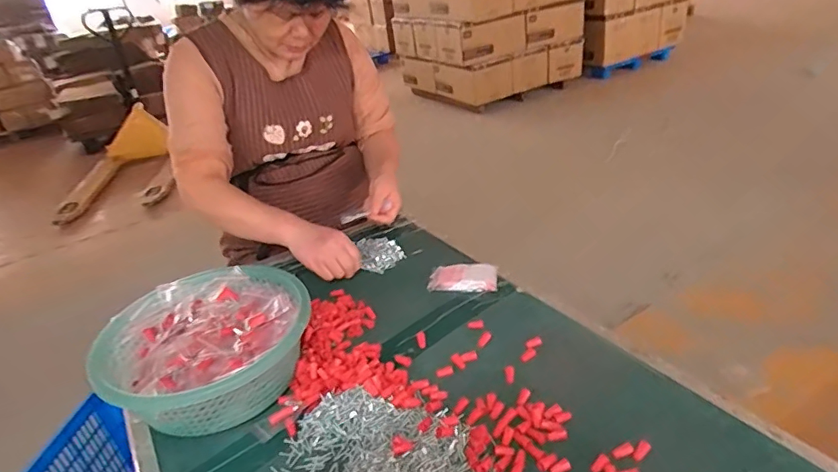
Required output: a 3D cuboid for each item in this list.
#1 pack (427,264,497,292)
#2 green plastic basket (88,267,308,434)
[{"bbox_3d":[0.076,0.072,0.894,0.115,0.019,0.065,-3,28,9],"label":"pack"},{"bbox_3d":[-0.282,0.159,0.716,0.252,0.110,0.271,-19,30,-21],"label":"green plastic basket"}]

